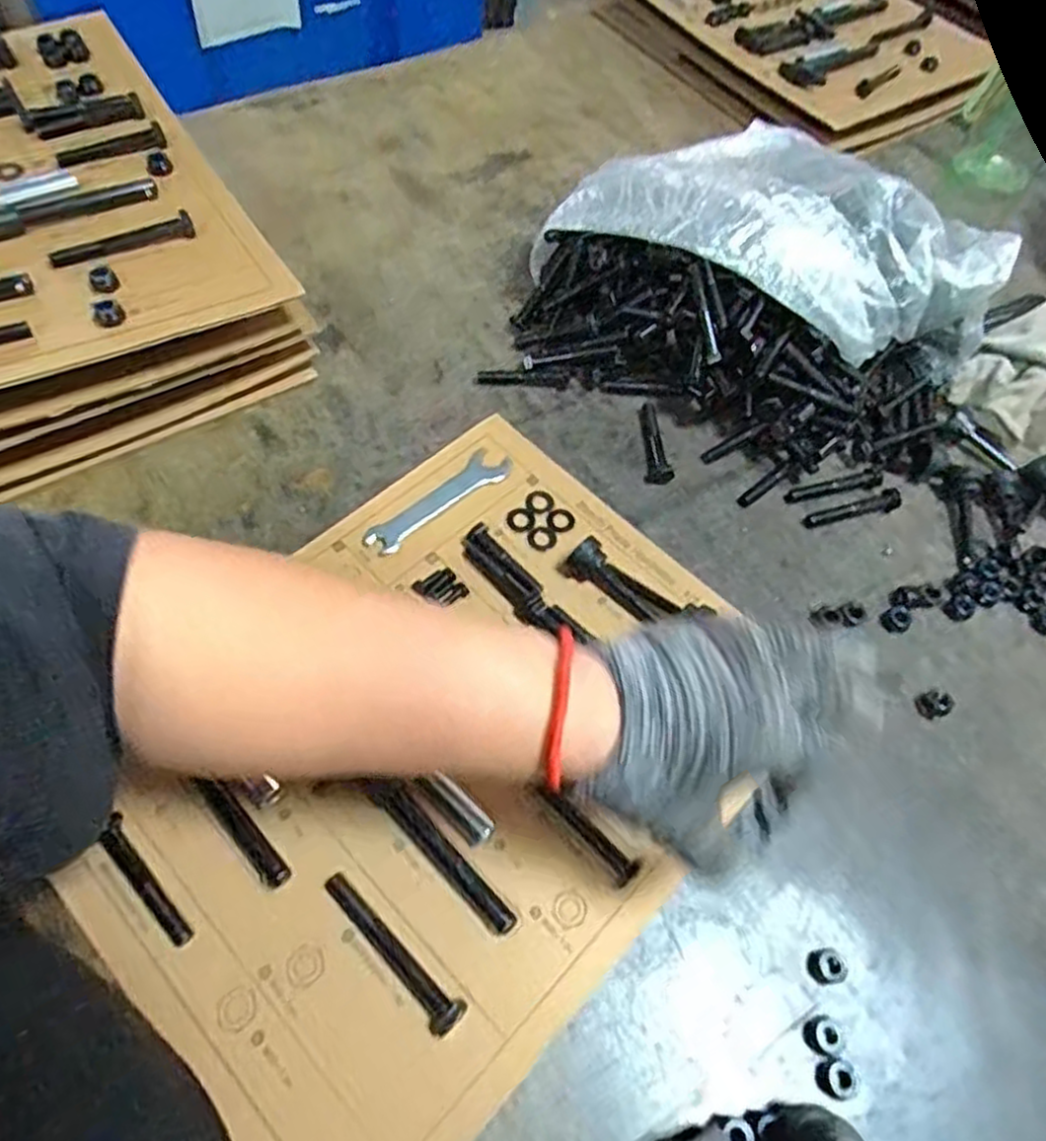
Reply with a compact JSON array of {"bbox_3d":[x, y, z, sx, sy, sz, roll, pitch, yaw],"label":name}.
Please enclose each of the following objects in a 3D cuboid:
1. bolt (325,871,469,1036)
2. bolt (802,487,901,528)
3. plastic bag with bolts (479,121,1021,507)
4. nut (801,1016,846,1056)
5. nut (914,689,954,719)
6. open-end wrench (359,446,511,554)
[{"bbox_3d":[-0.065,0.184,0.359,0.091,0.013,0.015,40,66,18],"label":"bolt"},{"bbox_3d":[0.236,-0.044,0.527,0.075,0.010,0.015,-13,61,-12],"label":"bolt"},{"bbox_3d":[0.176,-0.212,0.555,0.326,0.120,0.282,29,63,12],"label":"plastic bag with bolts"},{"bbox_3d":[0.147,0.227,0.360,0.016,0.006,0.016,1,61,-3],"label":"nut"},{"bbox_3d":[0.255,0.081,0.456,0.018,0.011,0.017,-5,60,-7],"label":"nut"},{"bbox_3d":[-0.055,-0.047,0.499,0.028,0.004,0.113,41,66,18],"label":"open-end wrench"}]

